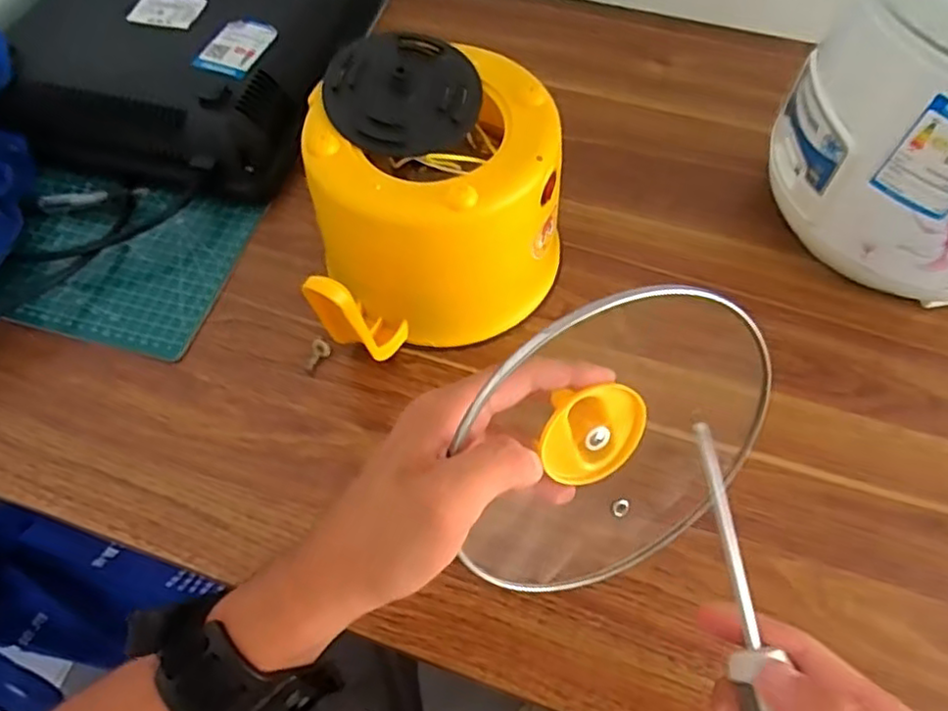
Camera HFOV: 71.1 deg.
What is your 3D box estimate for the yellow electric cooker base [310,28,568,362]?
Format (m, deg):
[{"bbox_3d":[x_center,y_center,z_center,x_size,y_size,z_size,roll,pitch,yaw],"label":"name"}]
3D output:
[{"bbox_3d":[-0.022,-0.097,0.430,0.159,0.126,0.167,-6,59,-5],"label":"yellow electric cooker base"}]

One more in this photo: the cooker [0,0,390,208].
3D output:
[{"bbox_3d":[-0.235,-0.286,0.583,0.248,0.064,0.331,11,59,5],"label":"cooker"}]

